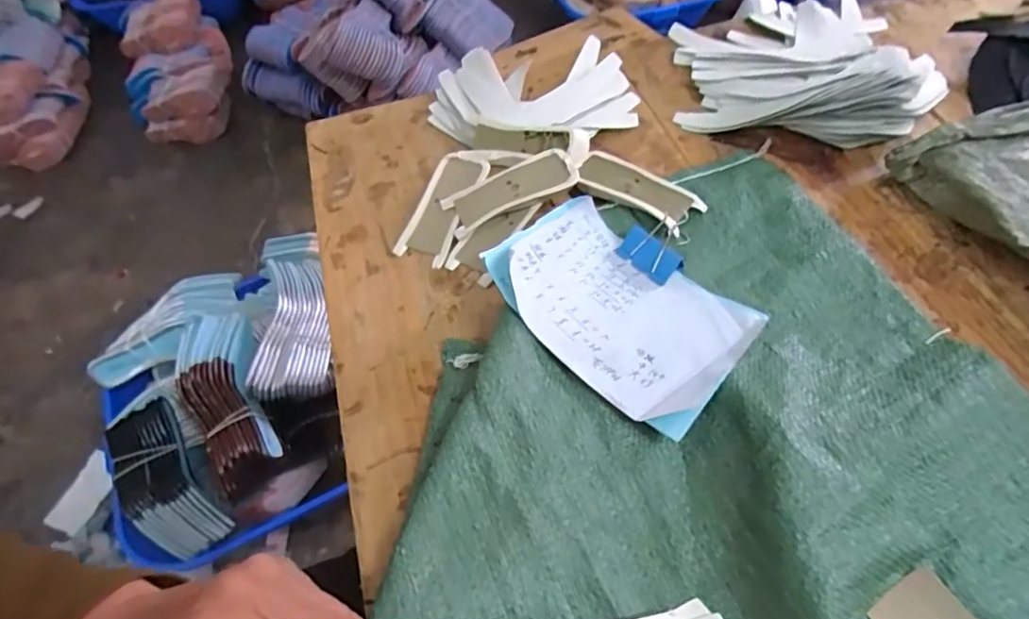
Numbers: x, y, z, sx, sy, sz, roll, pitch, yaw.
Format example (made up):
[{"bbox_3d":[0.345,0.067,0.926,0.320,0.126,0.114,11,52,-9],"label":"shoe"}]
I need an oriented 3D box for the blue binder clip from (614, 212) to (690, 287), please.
[{"bbox_3d":[0.122,-0.055,0.464,0.056,0.019,0.049,-35,59,-18],"label":"blue binder clip"}]

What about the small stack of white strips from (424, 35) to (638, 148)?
[{"bbox_3d":[0.017,-0.226,0.588,0.208,0.027,0.144,-5,54,2],"label":"small stack of white strips"}]

